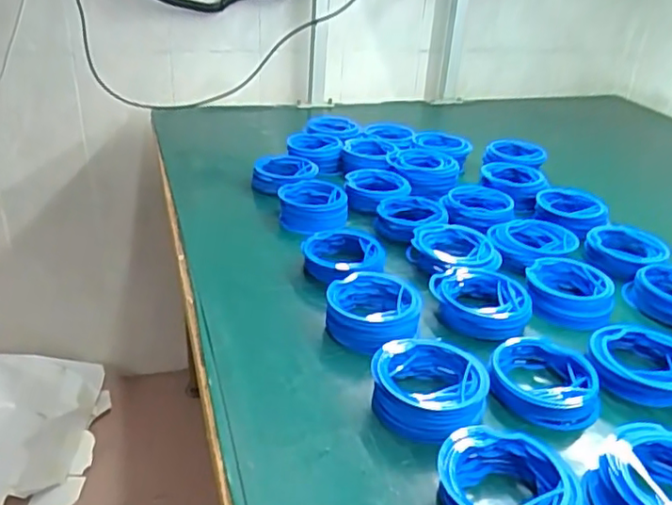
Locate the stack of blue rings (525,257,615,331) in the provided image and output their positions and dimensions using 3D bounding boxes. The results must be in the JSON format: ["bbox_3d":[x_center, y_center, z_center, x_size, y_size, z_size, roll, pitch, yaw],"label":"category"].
[{"bbox_3d":[0.273,0.045,0.728,0.095,0.035,0.104,11,30,15],"label":"stack of blue rings"}]

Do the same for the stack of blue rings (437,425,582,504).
[{"bbox_3d":[0.125,0.177,0.457,0.098,0.030,0.101,10,30,14],"label":"stack of blue rings"}]

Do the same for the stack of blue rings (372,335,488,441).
[{"bbox_3d":[0.082,0.118,0.554,0.101,0.034,0.106,13,31,20],"label":"stack of blue rings"}]

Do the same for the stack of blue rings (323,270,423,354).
[{"bbox_3d":[0.040,0.063,0.662,0.096,0.035,0.105,8,29,11],"label":"stack of blue rings"}]

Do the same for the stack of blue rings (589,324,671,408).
[{"bbox_3d":[0.304,0.109,0.614,0.103,0.040,0.083,16,32,24],"label":"stack of blue rings"}]

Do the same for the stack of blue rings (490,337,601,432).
[{"bbox_3d":[0.195,0.121,0.583,0.095,0.031,0.088,6,29,7],"label":"stack of blue rings"}]

